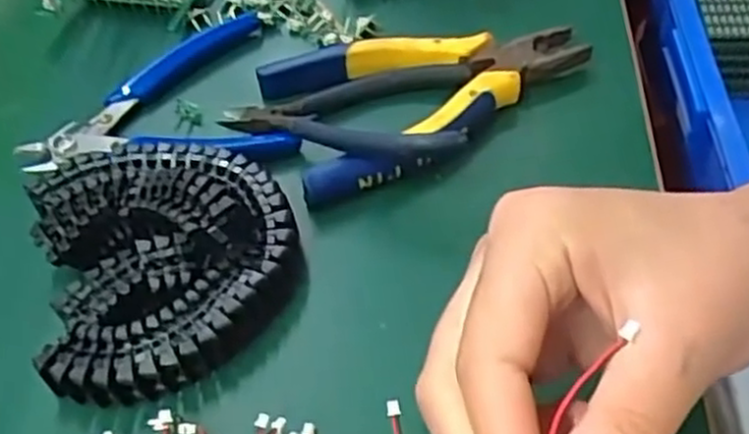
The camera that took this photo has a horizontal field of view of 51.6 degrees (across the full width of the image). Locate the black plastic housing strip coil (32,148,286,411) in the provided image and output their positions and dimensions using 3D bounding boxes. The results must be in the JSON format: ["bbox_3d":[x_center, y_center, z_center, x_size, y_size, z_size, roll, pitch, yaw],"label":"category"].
[{"bbox_3d":[-0.081,0.010,0.301,0.098,0.032,0.116,-16,51,-7],"label":"black plastic housing strip coil"}]

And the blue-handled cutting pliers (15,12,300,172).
[{"bbox_3d":[-0.106,-0.057,0.367,0.120,0.019,0.100,-16,51,-7],"label":"blue-handled cutting pliers"}]

